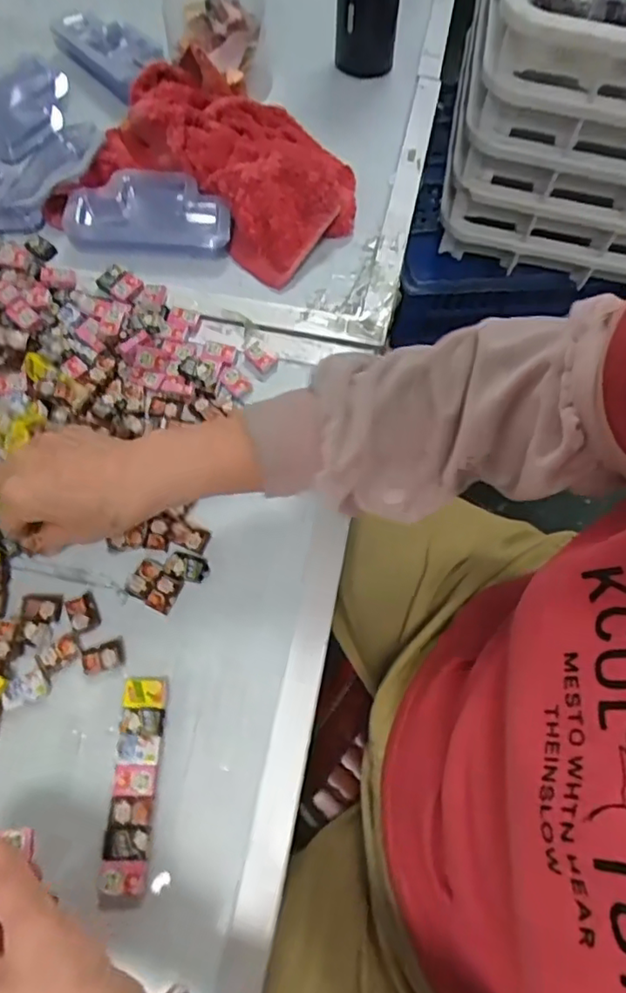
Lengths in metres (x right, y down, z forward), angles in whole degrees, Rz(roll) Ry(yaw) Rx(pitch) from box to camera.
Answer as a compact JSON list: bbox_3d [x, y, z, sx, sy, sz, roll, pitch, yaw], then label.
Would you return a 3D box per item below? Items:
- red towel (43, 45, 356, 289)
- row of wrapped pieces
[{"bbox_3d":[-0.089,-0.303,0.533,0.258,0.050,0.191,13,66,4],"label":"red towel"},{"bbox_3d":[-0.108,0.175,0.359,0.027,0.009,0.123,2,66,-1],"label":"row of wrapped pieces"}]

